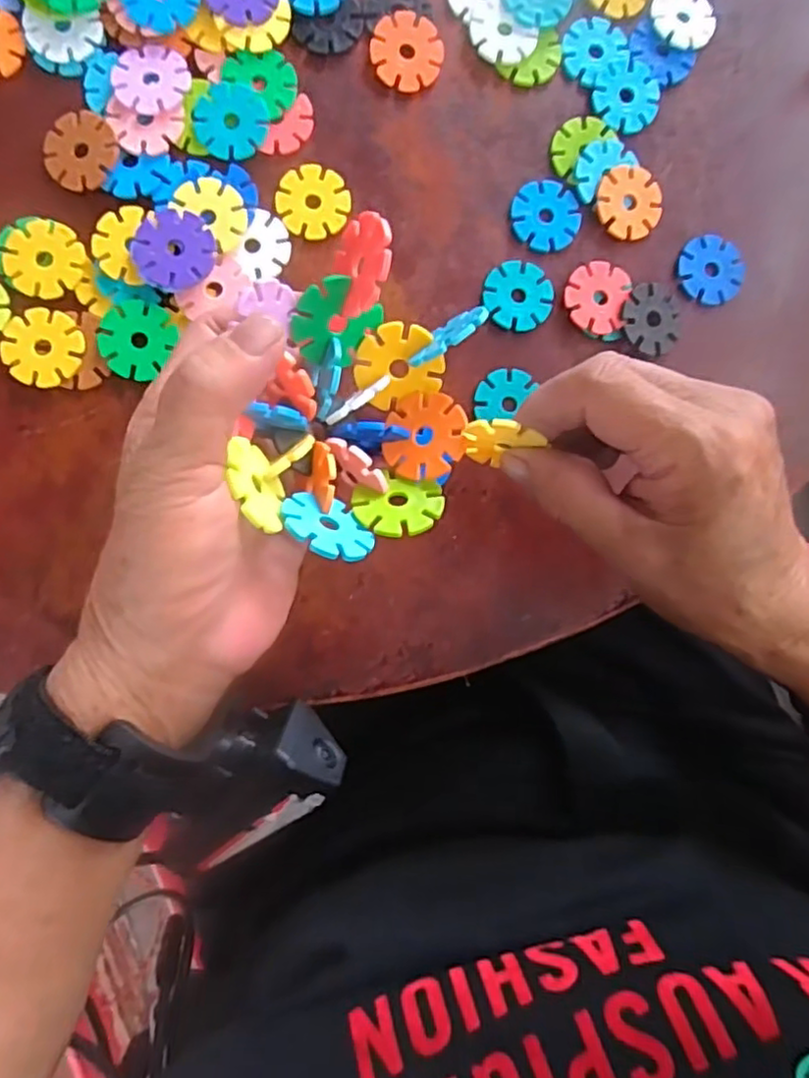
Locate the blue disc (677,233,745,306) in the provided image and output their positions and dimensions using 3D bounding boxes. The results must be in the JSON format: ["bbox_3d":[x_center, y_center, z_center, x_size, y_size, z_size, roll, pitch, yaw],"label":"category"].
[{"bbox_3d":[0.142,-0.126,0.305,0.031,0.004,0.033,0,88,-6],"label":"blue disc"}]

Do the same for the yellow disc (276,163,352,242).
[{"bbox_3d":[-0.039,-0.147,0.287,0.031,0.004,0.030,0,88,-6],"label":"yellow disc"}]

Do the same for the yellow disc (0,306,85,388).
[{"bbox_3d":[-0.148,-0.079,0.272,0.029,0.004,0.031,0,88,-6],"label":"yellow disc"}]

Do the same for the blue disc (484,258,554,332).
[{"bbox_3d":[0.051,-0.109,0.296,0.029,0.004,0.030,0,88,-6],"label":"blue disc"}]

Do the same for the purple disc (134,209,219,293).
[{"bbox_3d":[-0.095,-0.120,0.273,0.032,0.004,0.033,0,88,-6],"label":"purple disc"}]

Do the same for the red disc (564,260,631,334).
[{"bbox_3d":[0.086,-0.109,0.298,0.027,0.005,0.031,12,87,-6],"label":"red disc"}]

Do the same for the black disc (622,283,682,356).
[{"bbox_3d":[0.112,-0.099,0.300,0.029,0.005,0.029,0,88,-6],"label":"black disc"}]

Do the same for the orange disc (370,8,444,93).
[{"bbox_3d":[0.001,-0.217,0.294,0.031,0.006,0.032,0,88,-6],"label":"orange disc"}]

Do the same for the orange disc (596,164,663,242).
[{"bbox_3d":[0.102,-0.153,0.301,0.030,0.006,0.031,0,88,-6],"label":"orange disc"}]

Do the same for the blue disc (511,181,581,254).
[{"bbox_3d":[0.064,-0.147,0.298,0.030,0.004,0.031,0,88,-6],"label":"blue disc"}]

